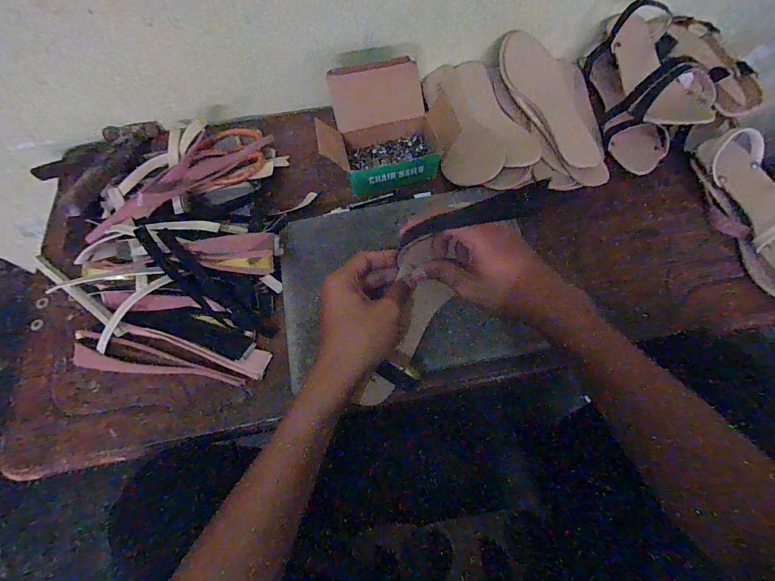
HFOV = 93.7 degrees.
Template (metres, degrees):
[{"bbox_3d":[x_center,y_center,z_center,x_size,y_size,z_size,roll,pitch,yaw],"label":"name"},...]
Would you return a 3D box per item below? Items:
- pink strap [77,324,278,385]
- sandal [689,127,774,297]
[{"bbox_3d":[-0.236,0.069,0.396,0.207,0.019,0.048,6,68,3],"label":"pink strap"},{"bbox_3d":[0.450,-0.084,0.426,0.082,0.054,0.229,-14,68,-5],"label":"sandal"}]

